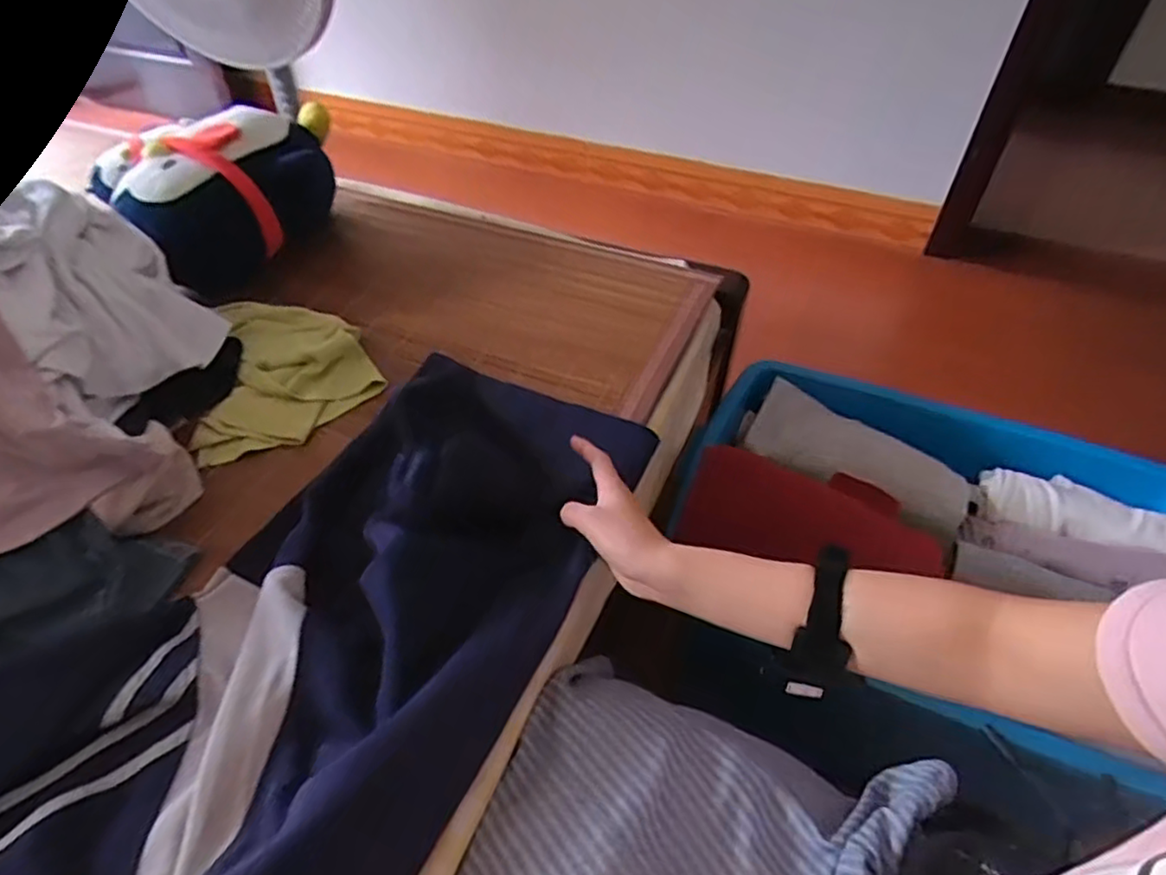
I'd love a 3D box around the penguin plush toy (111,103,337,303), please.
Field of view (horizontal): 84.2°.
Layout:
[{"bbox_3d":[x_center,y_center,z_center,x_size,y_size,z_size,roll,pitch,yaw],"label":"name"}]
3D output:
[{"bbox_3d":[-0.422,-0.294,0.790,0.142,0.150,0.255,18,49,16],"label":"penguin plush toy"}]

